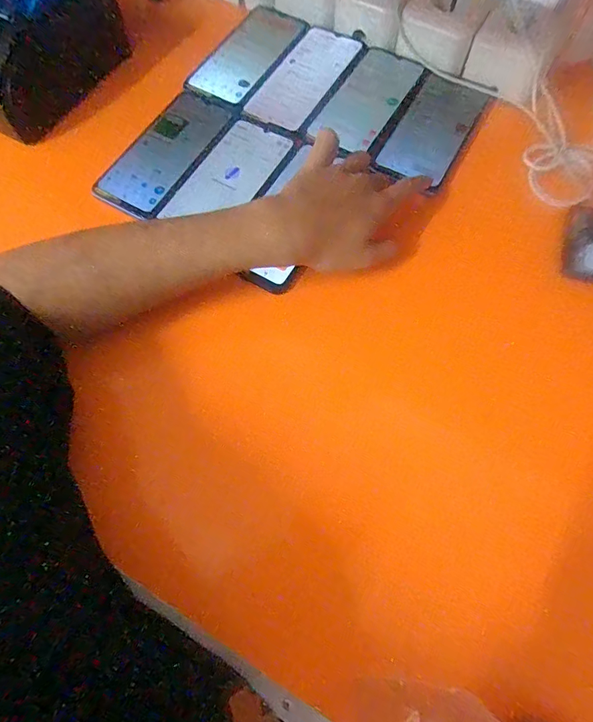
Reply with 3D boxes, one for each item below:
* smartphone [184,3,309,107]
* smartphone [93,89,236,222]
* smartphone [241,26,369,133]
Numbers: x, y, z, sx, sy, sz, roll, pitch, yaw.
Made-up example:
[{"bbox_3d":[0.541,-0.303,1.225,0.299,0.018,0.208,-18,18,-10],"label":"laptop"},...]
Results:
[{"bbox_3d":[-0.057,-0.360,0.498,0.080,0.008,0.157,31,74,12],"label":"smartphone"},{"bbox_3d":[-0.137,-0.222,0.447,0.075,0.005,0.162,29,74,11],"label":"smartphone"},{"bbox_3d":[0.009,-0.320,0.477,0.077,0.006,0.158,30,74,11],"label":"smartphone"}]

